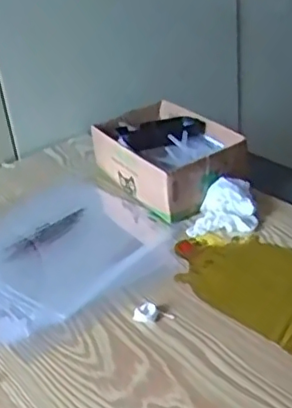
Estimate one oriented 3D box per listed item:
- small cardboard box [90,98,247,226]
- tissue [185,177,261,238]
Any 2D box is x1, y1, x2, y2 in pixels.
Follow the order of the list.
[{"bbox_3d":[0.028,-0.060,0.789,0.139,0.070,0.194,-19,34,-22],"label":"small cardboard box"},{"bbox_3d":[0.086,0.005,0.703,0.081,0.036,0.075,-5,31,1],"label":"tissue"}]

